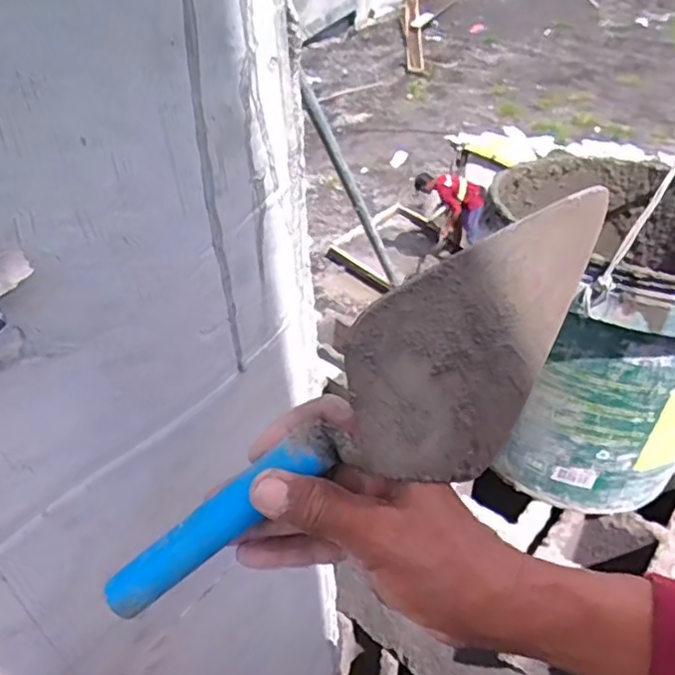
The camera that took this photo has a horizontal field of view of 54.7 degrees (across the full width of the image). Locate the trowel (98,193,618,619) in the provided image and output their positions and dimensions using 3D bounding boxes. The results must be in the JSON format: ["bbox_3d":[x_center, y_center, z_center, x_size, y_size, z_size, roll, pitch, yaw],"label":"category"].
[{"bbox_3d":[0.012,0.044,0.319,0.311,0.095,0.057,-39,45,7],"label":"trowel"}]

